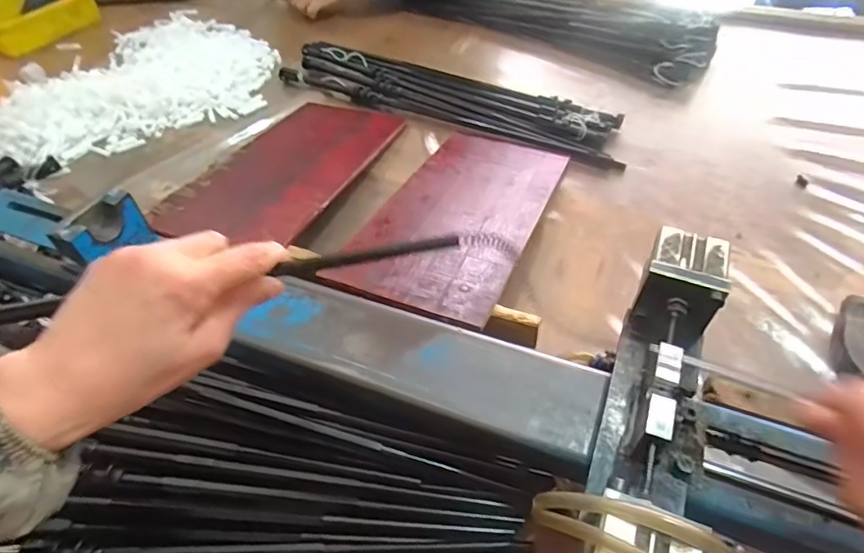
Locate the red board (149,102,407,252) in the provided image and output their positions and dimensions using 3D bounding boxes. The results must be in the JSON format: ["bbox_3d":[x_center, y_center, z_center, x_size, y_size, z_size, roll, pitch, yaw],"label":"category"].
[{"bbox_3d":[-0.170,-0.143,0.653,0.159,0.019,0.332,19,45,9],"label":"red board"}]

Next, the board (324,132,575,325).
[{"bbox_3d":[0.039,-0.079,0.588,0.161,0.010,0.346,15,42,18],"label":"board"}]

